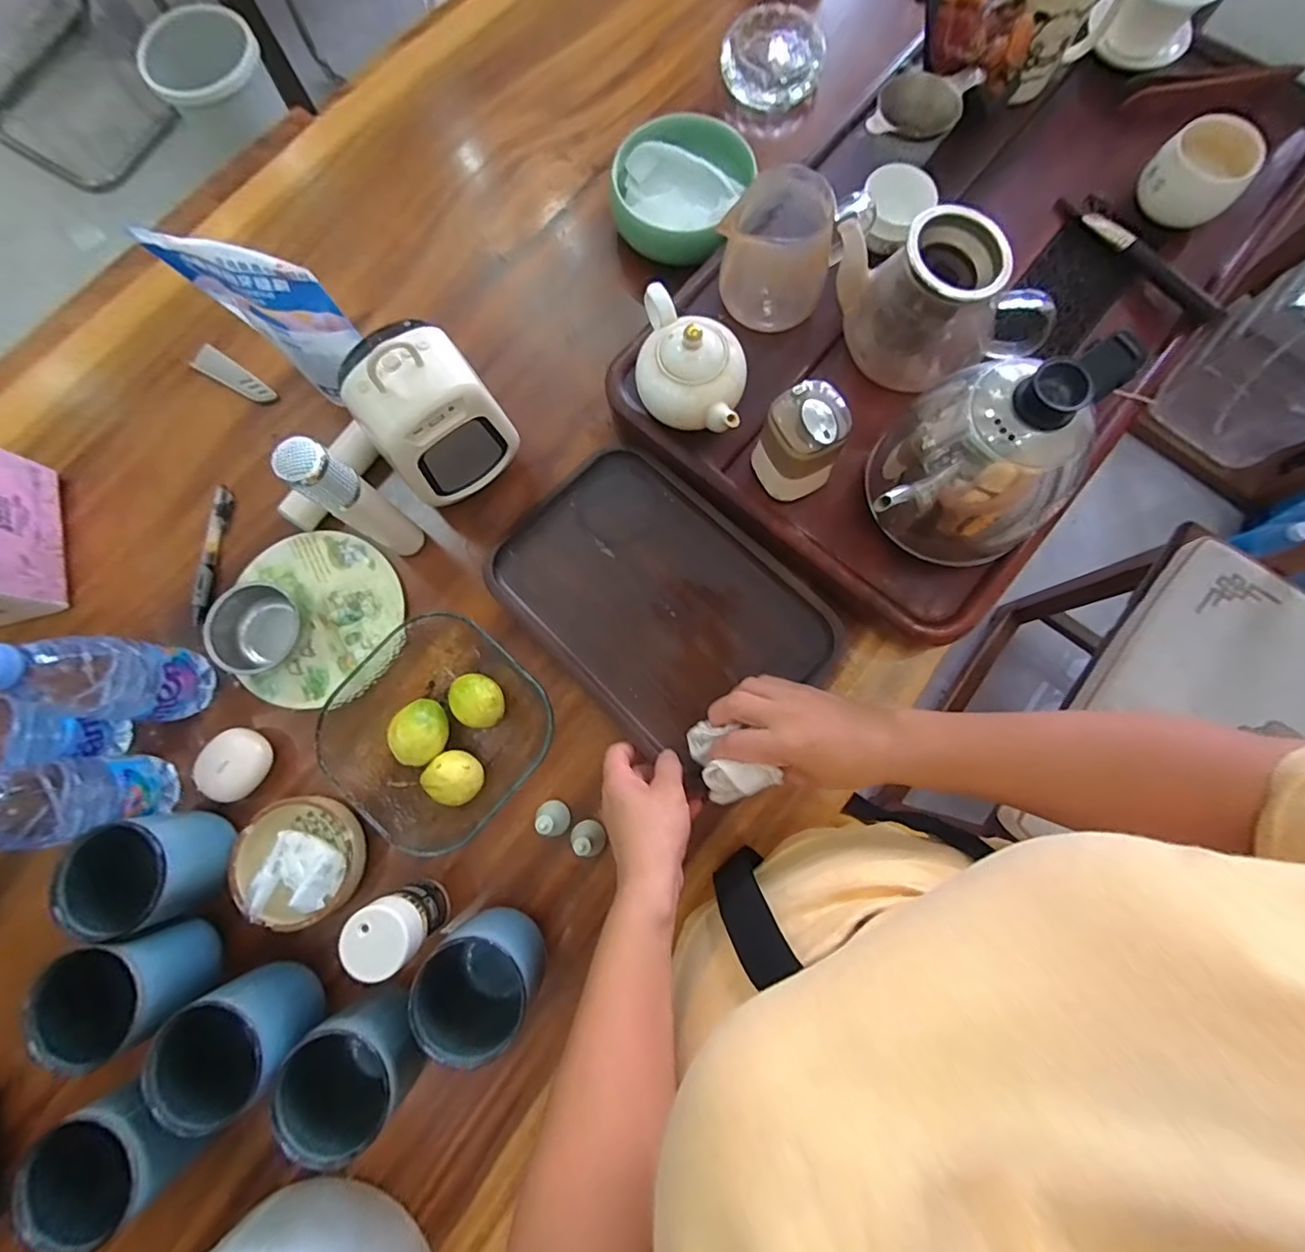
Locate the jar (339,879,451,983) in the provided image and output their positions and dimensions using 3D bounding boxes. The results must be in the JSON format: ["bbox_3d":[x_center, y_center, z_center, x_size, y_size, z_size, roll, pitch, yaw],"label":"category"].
[{"bbox_3d":[-0.198,0.232,0.430,0.048,0.078,0.048,0,80,1],"label":"jar"}]

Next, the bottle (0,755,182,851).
[{"bbox_3d":[-0.448,0.132,0.417,0.048,0.156,0.061,-5,80,0],"label":"bottle"}]

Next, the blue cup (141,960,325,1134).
[{"bbox_3d":[-0.306,0.308,0.417,0.079,0.084,0.077,0,80,1],"label":"blue cup"}]

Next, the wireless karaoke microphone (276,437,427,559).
[{"bbox_3d":[-0.236,-0.097,0.453,0.030,0.168,0.035,35,82,7],"label":"wireless karaoke microphone"}]

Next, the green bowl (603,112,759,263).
[{"bbox_3d":[0.023,-0.436,0.560,0.131,0.063,0.113,22,81,5],"label":"green bowl"}]

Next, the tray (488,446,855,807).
[{"bbox_3d":[0.001,-0.024,0.491,0.195,0.029,0.278,-44,82,-6],"label":"tray"}]

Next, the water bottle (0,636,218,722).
[{"bbox_3d":[-0.438,0.042,0.437,0.060,0.163,0.061,0,80,1],"label":"water bottle"}]

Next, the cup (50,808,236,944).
[{"bbox_3d":[-0.390,0.192,0.445,0.093,0.085,0.078,-9,80,-1],"label":"cup"}]

